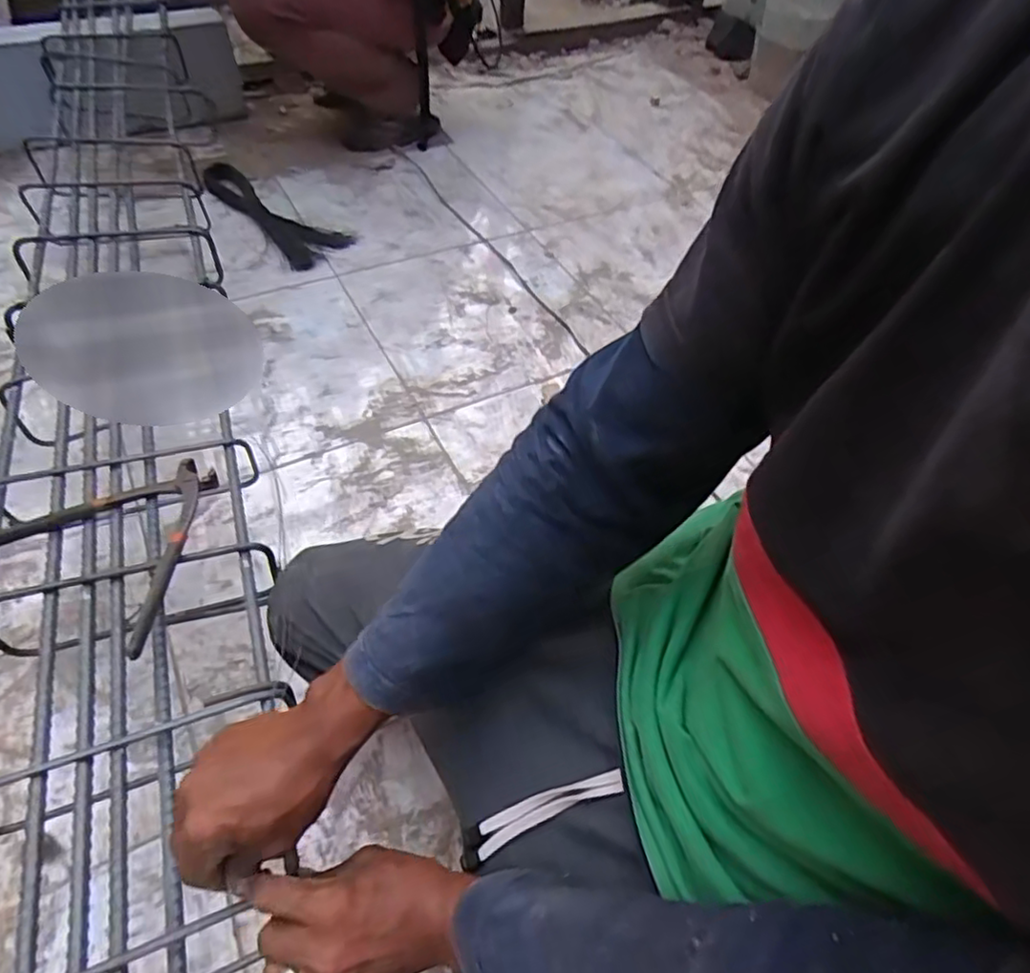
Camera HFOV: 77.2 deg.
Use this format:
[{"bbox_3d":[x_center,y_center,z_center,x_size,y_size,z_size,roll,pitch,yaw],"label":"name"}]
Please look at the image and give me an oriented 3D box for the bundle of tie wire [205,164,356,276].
[{"bbox_3d":[-0.490,-0.558,1.272,0.139,0.024,0.440,-34,62,-27],"label":"bundle of tie wire"}]

